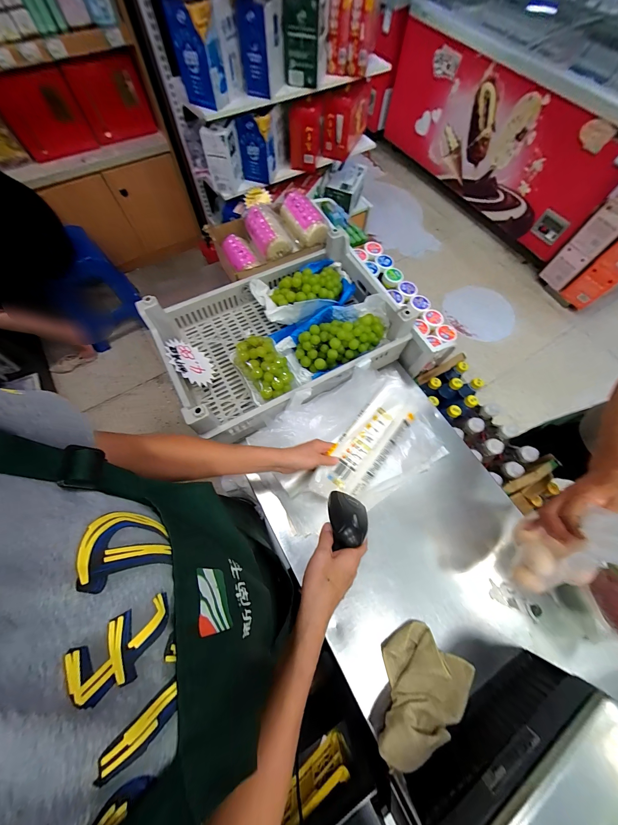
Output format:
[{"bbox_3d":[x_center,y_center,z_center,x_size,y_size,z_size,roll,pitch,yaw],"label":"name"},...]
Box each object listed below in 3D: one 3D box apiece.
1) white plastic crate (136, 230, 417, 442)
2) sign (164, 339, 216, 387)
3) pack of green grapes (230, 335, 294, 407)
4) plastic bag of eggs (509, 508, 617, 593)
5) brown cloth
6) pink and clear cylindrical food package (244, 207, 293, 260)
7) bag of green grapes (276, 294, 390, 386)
[{"bbox_3d":[-0.067,-0.207,0.704,0.567,0.135,0.390,-27,70,-11],"label":"white plastic crate"},{"bbox_3d":[-0.288,-0.124,0.674,0.010,0.117,0.131,-40,88,25],"label":"sign"},{"bbox_3d":[-0.108,-0.106,0.672,0.114,0.069,0.184,-29,71,-12],"label":"pack of green grapes"},{"bbox_3d":[0.403,0.207,0.378,0.075,0.255,0.114,17,68,6],"label":"plastic bag of eggs"},{"bbox_3d":[0.187,0.492,0.480,0.147,0.066,0.196,39,72,14],"label":"brown cloth"},{"bbox_3d":[-0.112,-0.509,0.778,0.101,0.066,0.152,-31,71,-13],"label":"pink and clear cylindrical food package"},{"bbox_3d":[0.076,-0.193,0.702,0.285,0.078,0.155,-29,71,-12],"label":"bag of green grapes"}]

